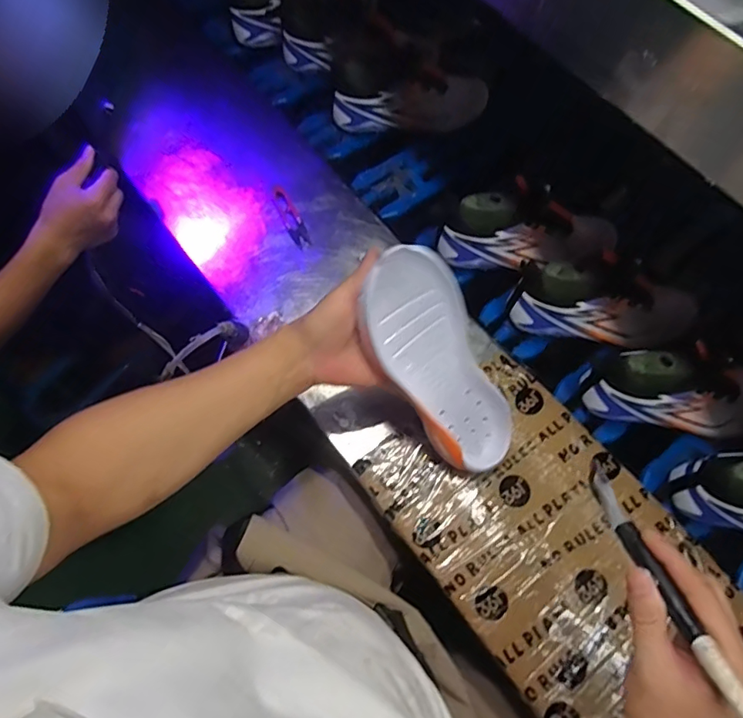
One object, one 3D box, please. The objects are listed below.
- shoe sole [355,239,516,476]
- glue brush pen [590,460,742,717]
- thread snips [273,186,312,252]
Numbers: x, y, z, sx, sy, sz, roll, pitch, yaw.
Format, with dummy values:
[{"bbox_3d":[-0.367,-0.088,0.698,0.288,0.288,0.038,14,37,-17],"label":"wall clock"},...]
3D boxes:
[{"bbox_3d":[0.069,0.008,0.496,0.089,0.036,0.259,-37,117,-14],"label":"shoe sole"},{"bbox_3d":[0.194,0.146,0.342,0.013,0.021,0.172,-13,43,-6],"label":"glue brush pen"},{"bbox_3d":[-0.108,-0.191,0.681,0.024,0.004,0.100,-25,69,-9],"label":"thread snips"}]

